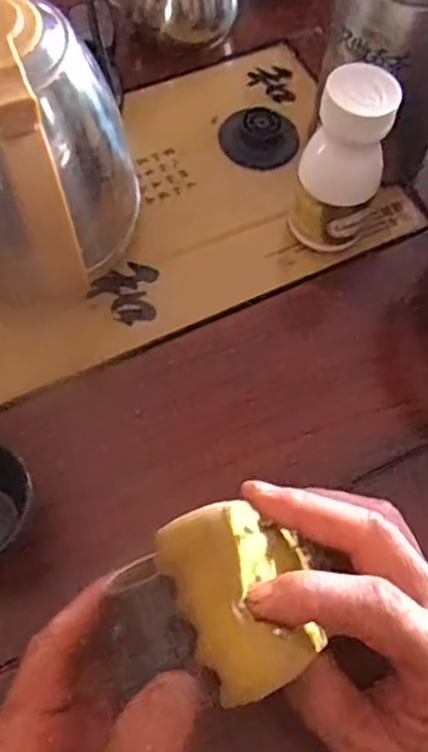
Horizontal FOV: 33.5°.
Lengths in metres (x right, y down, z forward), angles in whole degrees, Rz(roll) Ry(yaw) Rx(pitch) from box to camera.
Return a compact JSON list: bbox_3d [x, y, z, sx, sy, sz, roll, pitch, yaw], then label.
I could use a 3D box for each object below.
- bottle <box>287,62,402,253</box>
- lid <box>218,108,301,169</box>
[{"bbox_3d":[0.077,-0.123,0.420,0.051,0.108,0.042,15,64,4],"label":"bottle"},{"bbox_3d":[0.032,-0.166,0.495,0.053,0.015,0.050,1,60,-2],"label":"lid"}]

